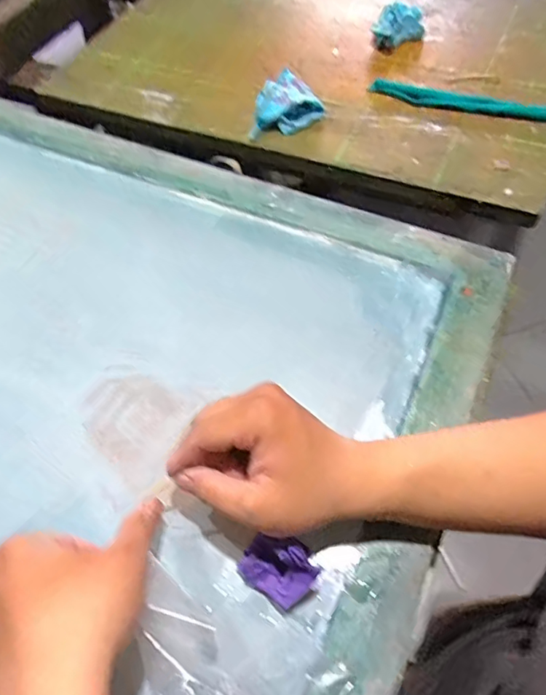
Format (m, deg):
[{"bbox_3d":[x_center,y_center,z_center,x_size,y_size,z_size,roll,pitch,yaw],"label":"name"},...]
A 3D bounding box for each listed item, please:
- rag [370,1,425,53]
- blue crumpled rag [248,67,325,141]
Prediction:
[{"bbox_3d":[0.151,-0.385,0.635,0.051,0.029,0.060,29,62,18],"label":"rag"},{"bbox_3d":[0.012,-0.265,0.572,0.077,0.023,0.079,-8,57,0],"label":"blue crumpled rag"}]

